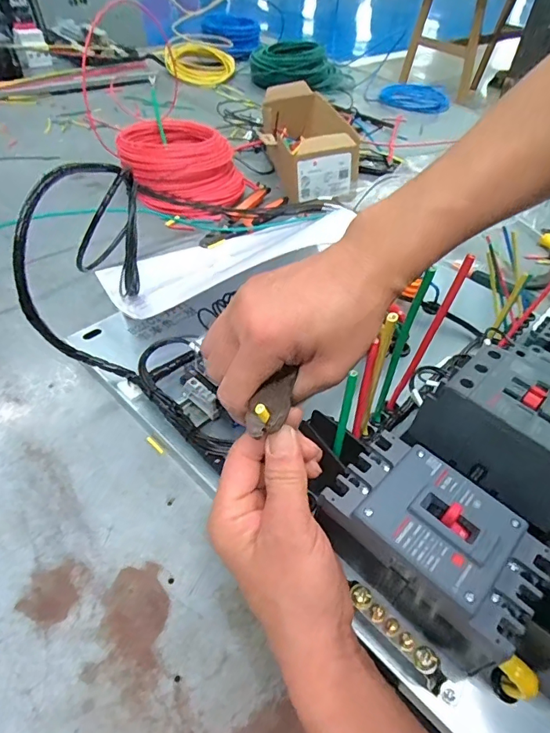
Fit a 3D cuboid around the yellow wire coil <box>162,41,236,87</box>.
[{"bbox_3d":[-0.196,-0.795,1.179,0.181,0.050,0.193,-6,47,-10],"label":"yellow wire coil"}]

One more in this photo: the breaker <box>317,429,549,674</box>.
[{"bbox_3d":[0.099,0.112,0.296,0.078,0.062,0.128,-33,57,-31],"label":"breaker"}]

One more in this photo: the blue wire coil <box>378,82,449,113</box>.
[{"bbox_3d":[0.336,-0.649,1.093,0.154,0.025,0.144,3,47,-3],"label":"blue wire coil"}]

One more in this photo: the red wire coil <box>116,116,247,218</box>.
[{"bbox_3d":[-0.139,-0.306,0.699,0.184,0.069,0.207,-6,48,-11],"label":"red wire coil"}]

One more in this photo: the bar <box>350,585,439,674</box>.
[{"bbox_3d":[0.072,0.161,0.279,0.060,0.008,0.012,38,54,27],"label":"bar"}]

